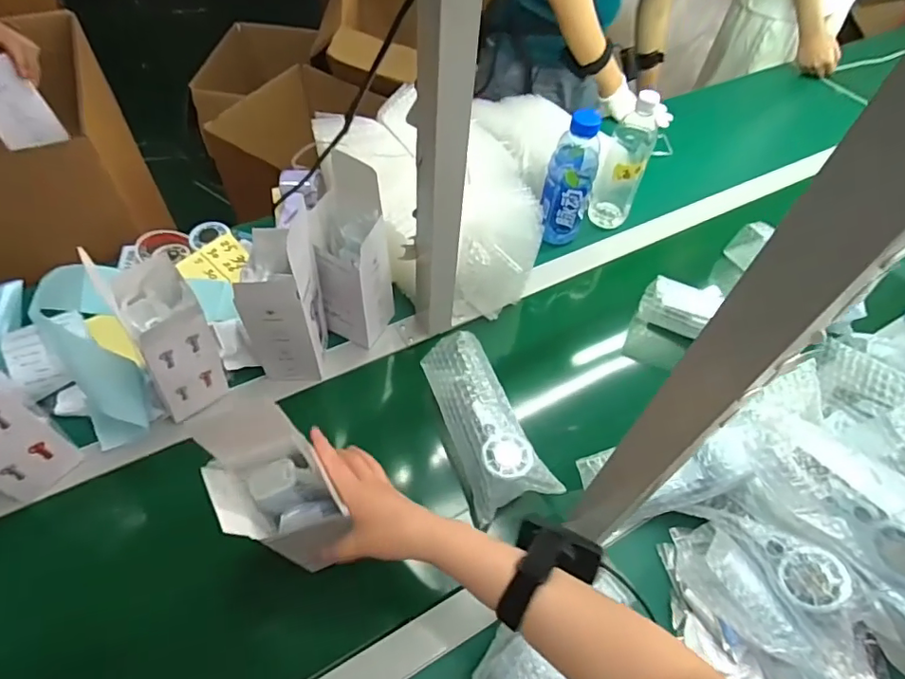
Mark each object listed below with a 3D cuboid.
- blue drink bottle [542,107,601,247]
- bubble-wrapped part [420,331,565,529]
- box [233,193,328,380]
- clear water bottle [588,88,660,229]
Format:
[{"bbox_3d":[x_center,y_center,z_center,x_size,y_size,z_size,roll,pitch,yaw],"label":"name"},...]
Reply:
[{"bbox_3d":[0.180,-0.243,0.810,0.071,0.211,0.073,16,55,6],"label":"blue drink bottle"},{"bbox_3d":[0.038,0.091,0.624,0.087,0.061,0.208,-15,57,-15],"label":"bubble-wrapped part"},{"bbox_3d":[-0.197,-0.041,0.621,0.076,0.210,0.088,1,54,-4],"label":"box"},{"bbox_3d":[0.278,-0.286,0.846,0.070,0.225,0.074,24,56,12],"label":"clear water bottle"}]

